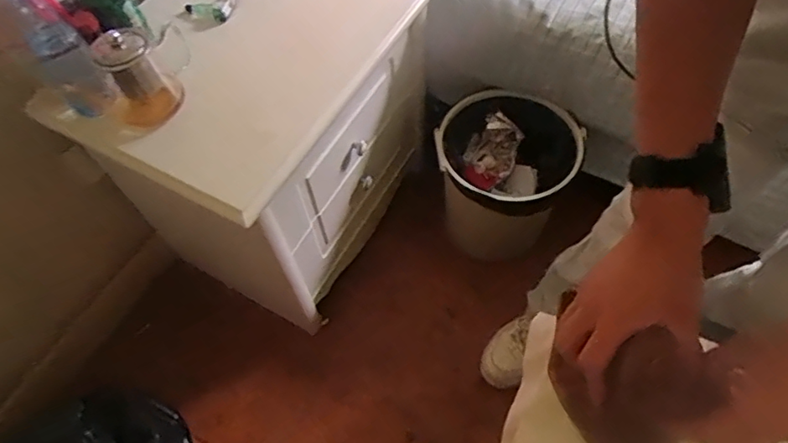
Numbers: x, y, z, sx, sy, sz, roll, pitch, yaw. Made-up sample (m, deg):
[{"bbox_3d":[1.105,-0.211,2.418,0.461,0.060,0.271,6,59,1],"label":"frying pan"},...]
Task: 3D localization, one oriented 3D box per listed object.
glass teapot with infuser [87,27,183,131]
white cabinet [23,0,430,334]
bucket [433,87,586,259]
[{"bbox_3d":[-0.333,-0.184,0.701,0.088,0.103,0.081,-31,63,-15],"label":"glass teapot with infuser"},{"bbox_3d":[-0.197,-0.168,0.971,0.369,0.438,0.505,25,64,16],"label":"white cabinet"},{"bbox_3d":[0.212,-0.092,1.064,0.240,0.288,0.222,-1,60,2],"label":"bucket"}]

